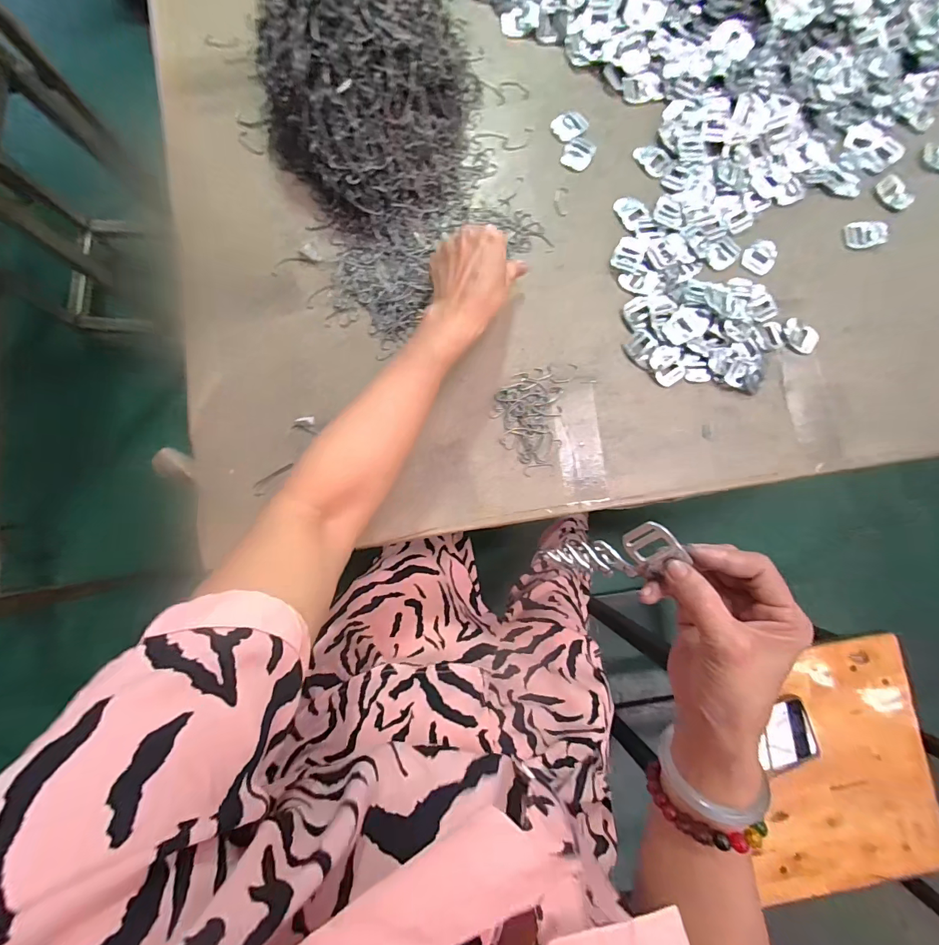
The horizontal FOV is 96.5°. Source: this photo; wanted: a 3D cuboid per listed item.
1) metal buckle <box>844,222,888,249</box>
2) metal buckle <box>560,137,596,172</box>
[{"bbox_3d":[0.440,-0.264,0.465,0.042,0.009,0.032,-2,84,0],"label":"metal buckle"},{"bbox_3d":[0.122,-0.357,0.467,0.033,0.004,0.036,25,84,2],"label":"metal buckle"}]

